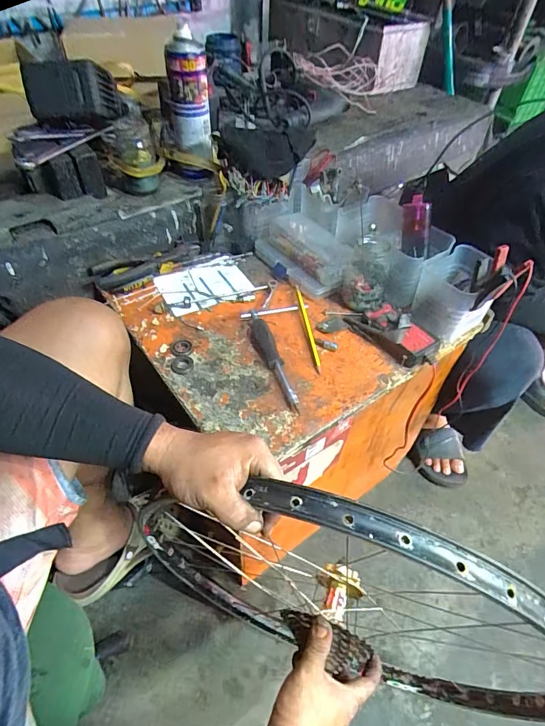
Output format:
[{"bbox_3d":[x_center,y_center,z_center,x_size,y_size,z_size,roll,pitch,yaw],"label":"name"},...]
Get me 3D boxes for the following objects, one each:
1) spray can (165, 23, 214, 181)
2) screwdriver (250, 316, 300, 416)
[{"bbox_3d":[-0.144,-0.426,0.707,0.075,0.205,0.062,-6,50,-7],"label":"spray can"},{"bbox_3d":[0.001,-0.003,0.571,0.023,0.020,0.164,-14,51,-14],"label":"screwdriver"}]

